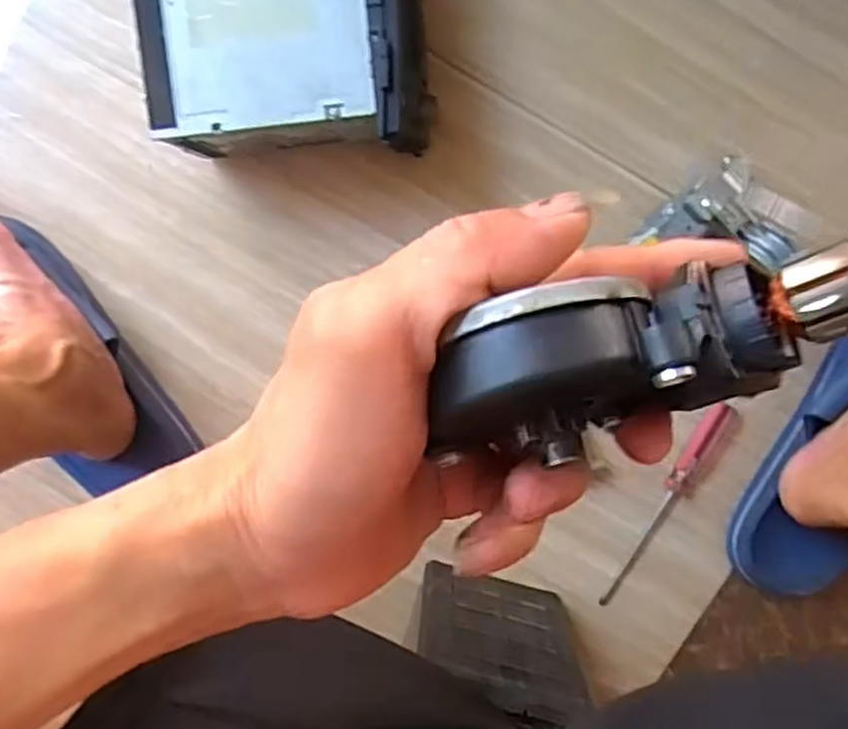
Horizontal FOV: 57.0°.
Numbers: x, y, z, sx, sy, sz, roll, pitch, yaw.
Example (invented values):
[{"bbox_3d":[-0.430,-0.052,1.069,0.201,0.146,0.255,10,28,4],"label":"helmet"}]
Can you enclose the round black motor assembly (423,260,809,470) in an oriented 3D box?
[{"bbox_3d":[0.045,0.000,0.196,0.083,0.047,0.041,-6,99,2],"label":"round black motor assembly"}]

